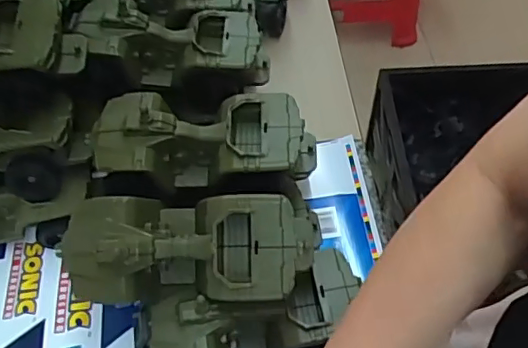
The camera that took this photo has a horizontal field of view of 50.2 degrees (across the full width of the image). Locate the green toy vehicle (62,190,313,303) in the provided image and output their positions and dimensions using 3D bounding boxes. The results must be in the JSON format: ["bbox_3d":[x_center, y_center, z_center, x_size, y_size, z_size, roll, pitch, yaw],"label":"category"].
[{"bbox_3d":[-0.057,0.054,0.441,0.193,0.069,0.091,-1,55,0],"label":"green toy vehicle"}]

